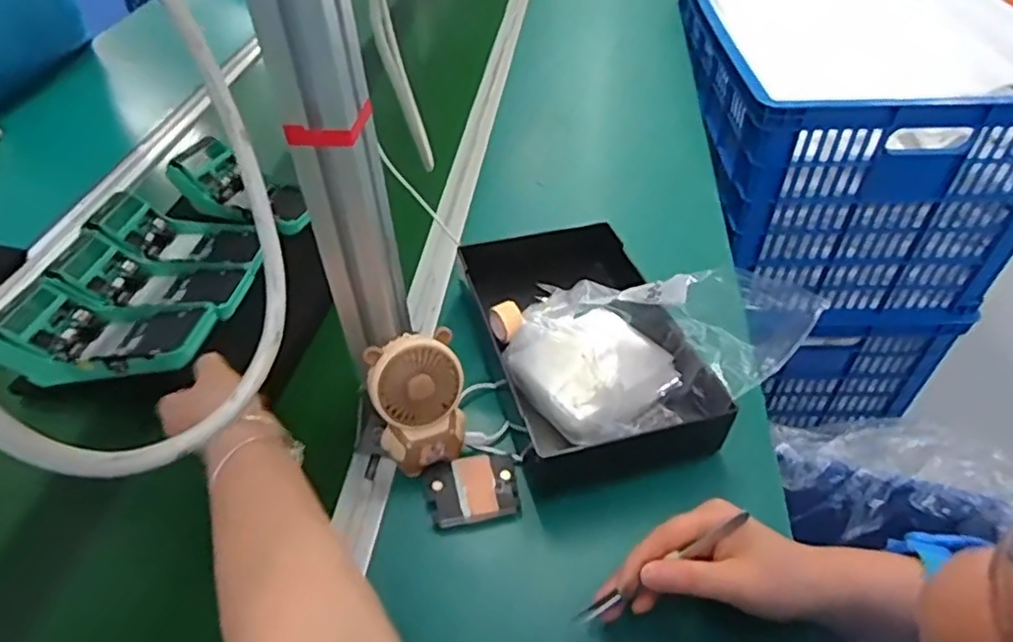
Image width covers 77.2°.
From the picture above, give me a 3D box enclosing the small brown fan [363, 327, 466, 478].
[{"bbox_3d":[-0.065,0.066,0.479,0.065,0.100,0.058,-11,44,-10],"label":"small brown fan"}]

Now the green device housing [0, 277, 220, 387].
[{"bbox_3d":[-0.351,0.008,0.567,0.168,0.052,0.085,3,44,6],"label":"green device housing"}]

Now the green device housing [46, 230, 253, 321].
[{"bbox_3d":[-0.341,-0.039,0.636,0.156,0.068,0.075,2,44,4],"label":"green device housing"}]

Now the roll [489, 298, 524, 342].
[{"bbox_3d":[0.000,0.001,0.582,0.021,0.032,0.029,-35,53,-30],"label":"roll"}]

